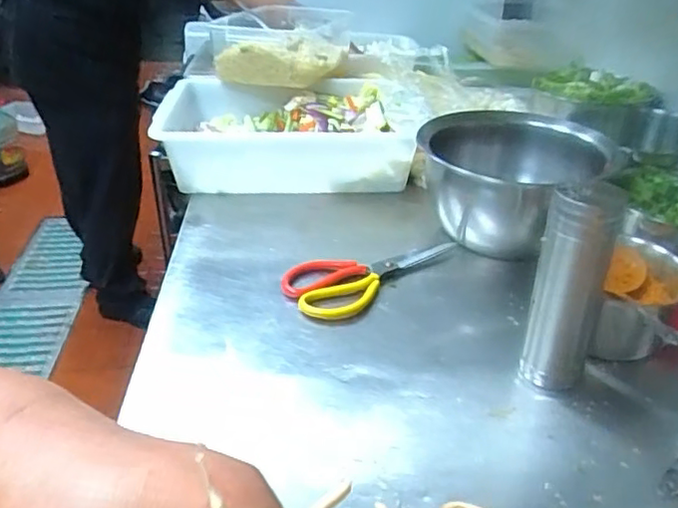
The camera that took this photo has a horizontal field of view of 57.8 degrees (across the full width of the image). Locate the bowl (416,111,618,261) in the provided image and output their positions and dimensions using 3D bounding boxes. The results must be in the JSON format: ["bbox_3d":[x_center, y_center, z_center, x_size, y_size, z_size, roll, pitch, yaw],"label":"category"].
[{"bbox_3d":[0.244,-0.106,0.889,0.242,0.135,0.244,2,32,-1],"label":"bowl"}]

